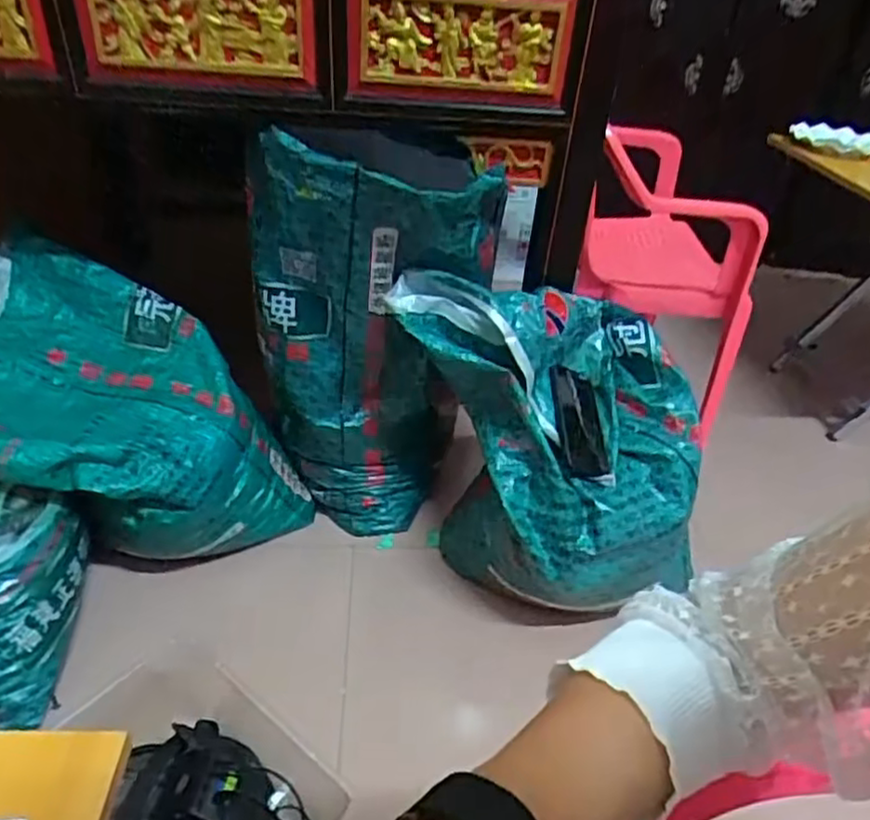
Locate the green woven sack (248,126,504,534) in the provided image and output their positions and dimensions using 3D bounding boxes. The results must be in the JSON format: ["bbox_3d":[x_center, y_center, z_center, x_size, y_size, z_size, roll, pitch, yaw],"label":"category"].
[{"bbox_3d":[-0.093,-0.070,0.964,0.298,0.581,0.128,-3,38,-12],"label":"green woven sack"}]

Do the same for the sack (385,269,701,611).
[{"bbox_3d":[0.155,0.064,0.946,0.397,0.398,0.283,-5,38,-14],"label":"sack"}]

